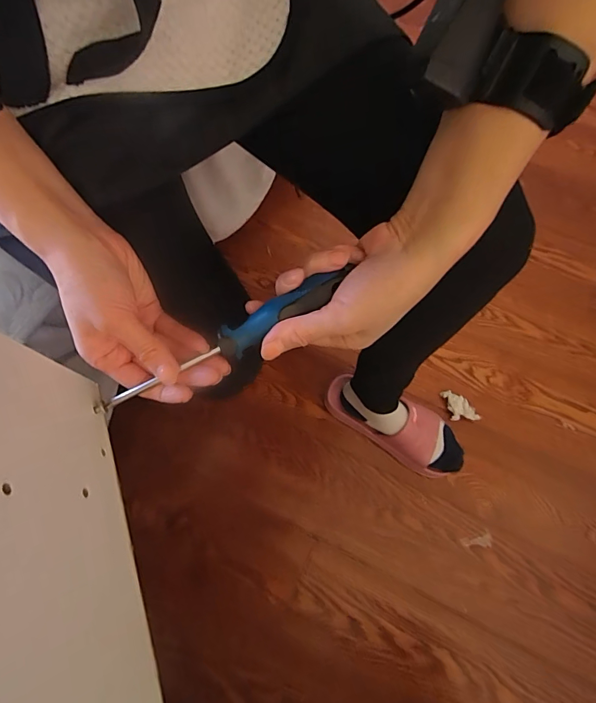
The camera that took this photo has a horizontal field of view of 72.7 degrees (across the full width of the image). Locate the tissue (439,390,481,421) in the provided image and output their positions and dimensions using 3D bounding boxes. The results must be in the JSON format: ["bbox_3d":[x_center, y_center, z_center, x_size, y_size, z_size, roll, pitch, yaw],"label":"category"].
[{"bbox_3d":[0.285,0.094,0.711,0.046,0.018,0.062,-16,74,-4],"label":"tissue"}]

